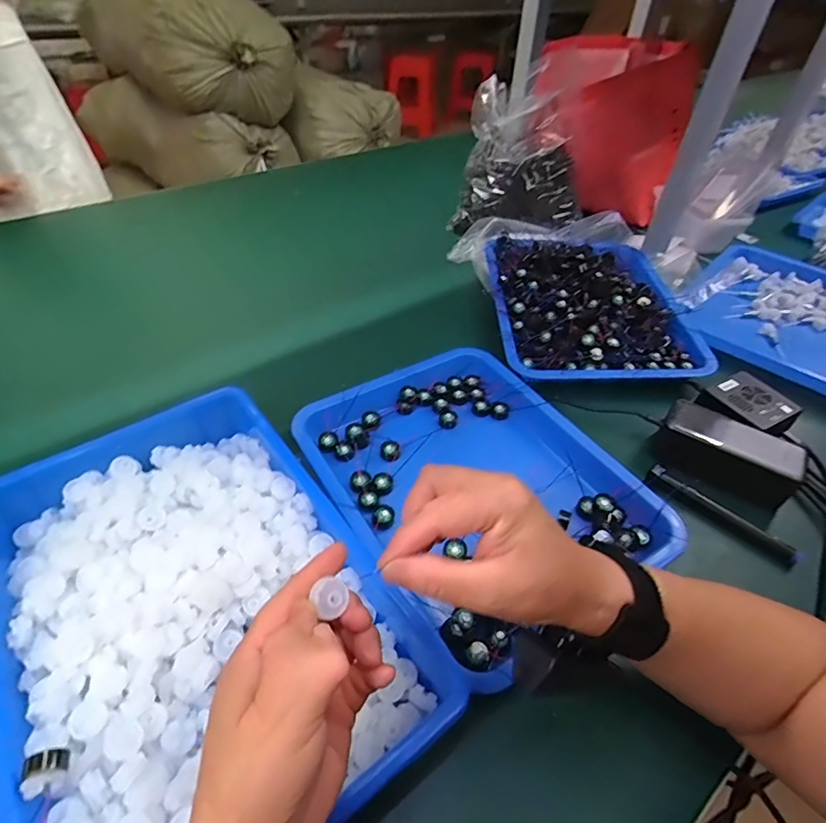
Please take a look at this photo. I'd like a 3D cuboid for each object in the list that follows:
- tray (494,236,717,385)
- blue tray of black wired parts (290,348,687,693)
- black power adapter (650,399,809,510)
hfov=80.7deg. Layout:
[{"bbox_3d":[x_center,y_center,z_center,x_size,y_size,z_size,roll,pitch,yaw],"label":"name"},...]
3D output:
[{"bbox_3d":[0.248,-0.164,0.692,0.267,0.063,0.335,1,45,-3],"label":"tray"},{"bbox_3d":[0.056,0.066,0.485,0.262,0.041,0.322,-22,50,-24],"label":"blue tray of black wired parts"},{"bbox_3d":[0.329,0.041,0.509,0.129,0.044,0.062,29,50,23],"label":"black power adapter"}]

